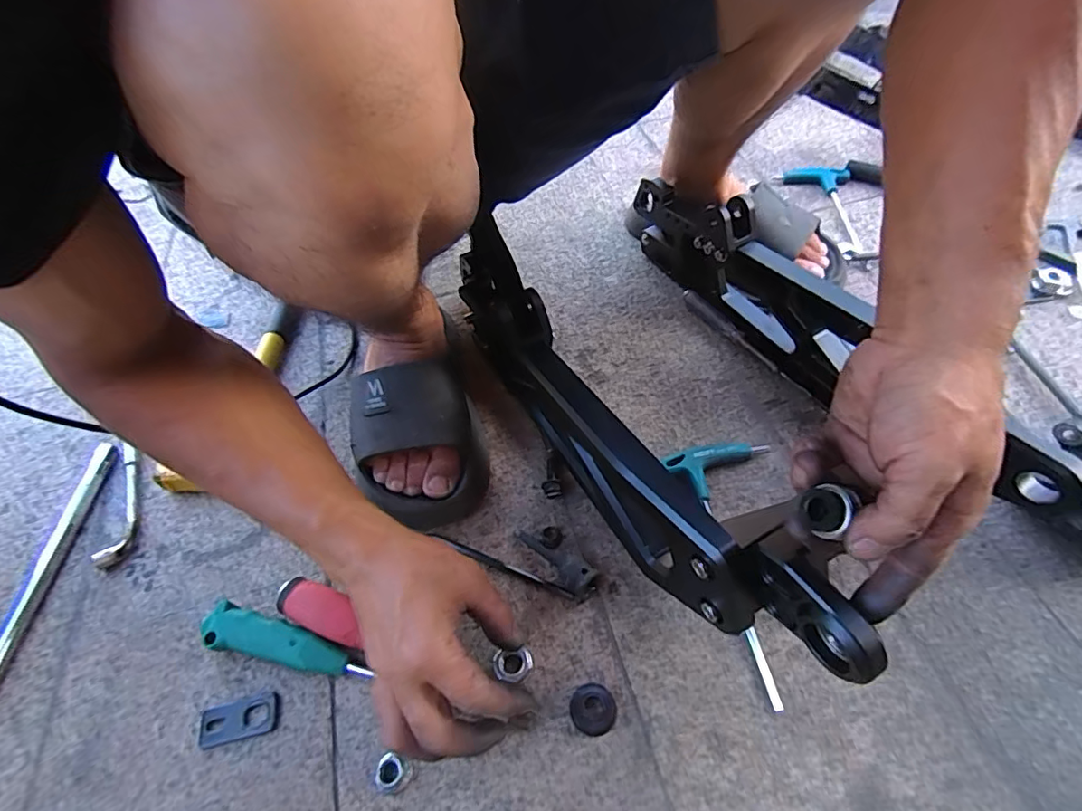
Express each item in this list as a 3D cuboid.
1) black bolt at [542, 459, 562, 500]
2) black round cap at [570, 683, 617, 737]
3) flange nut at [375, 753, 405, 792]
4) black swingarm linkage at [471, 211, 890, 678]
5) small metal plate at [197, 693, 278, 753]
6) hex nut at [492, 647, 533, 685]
[{"bbox_3d":[0.007,0.065,0.464,0.014,0.015,0.036,-14,54,-5],"label":"black bolt"},{"bbox_3d":[0.035,0.205,0.358,0.030,0.013,0.029,-3,54,4],"label":"black round cap"},{"bbox_3d":[-0.098,0.236,0.342,0.021,0.010,0.019,9,55,12],"label":"flange nut"},{"bbox_3d":[0.044,0.012,0.405,0.049,0.135,0.429,-29,54,-15],"label":"black swingarm linkage"},{"bbox_3d":[-0.212,0.220,0.369,0.054,0.006,0.025,-13,54,-4],"label":"small metal plate"},{"bbox_3d":[-0.019,0.182,0.371,0.026,0.014,0.021,-14,54,-5],"label":"hex nut"}]

